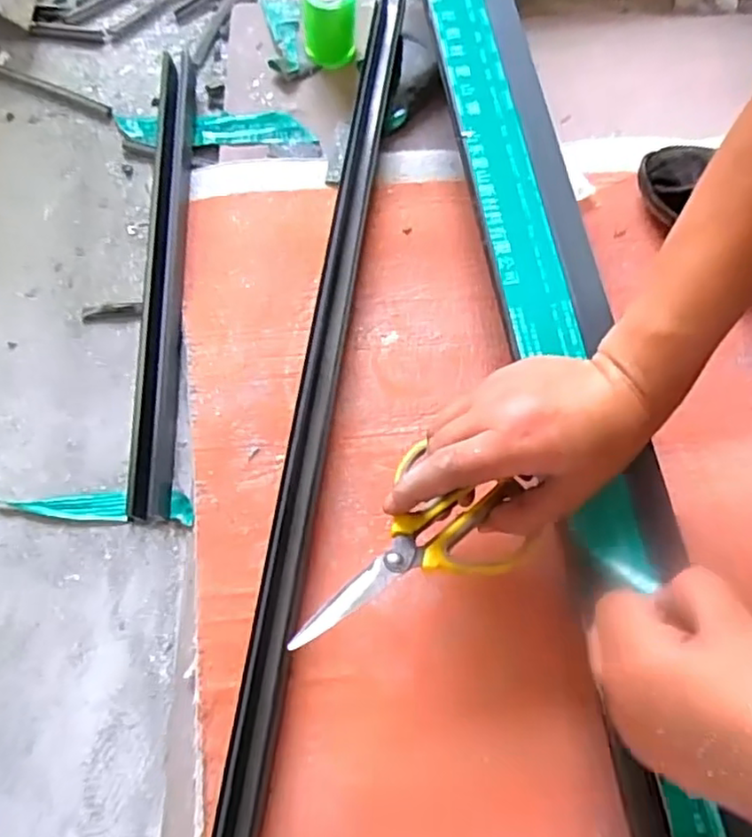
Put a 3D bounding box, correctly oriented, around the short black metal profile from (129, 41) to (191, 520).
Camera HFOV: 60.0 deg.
[{"bbox_3d":[-0.163,-0.120,0.503,0.031,0.017,0.394,-3,70,-1],"label":"short black metal profile"}]

